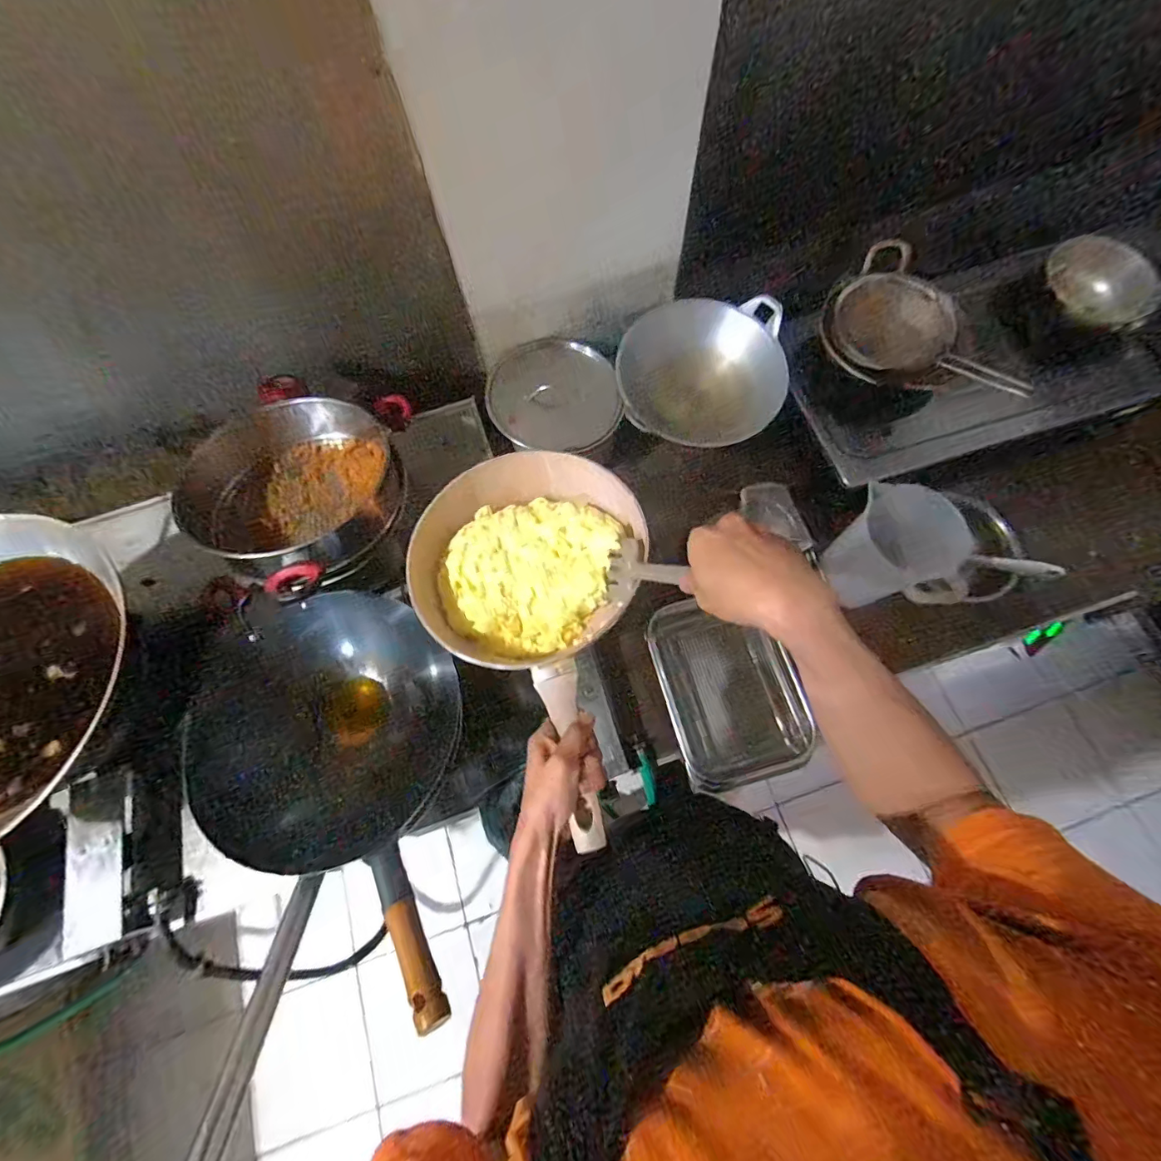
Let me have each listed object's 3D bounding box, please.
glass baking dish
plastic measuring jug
[{"bbox_3d":[0.255,0.179,0.837,0.231,0.053,0.307,-16,72,-4],"label":"glass baking dish"},{"bbox_3d":[0.522,-0.041,0.812,0.112,0.199,0.191,-32,74,-9],"label":"plastic measuring jug"}]

